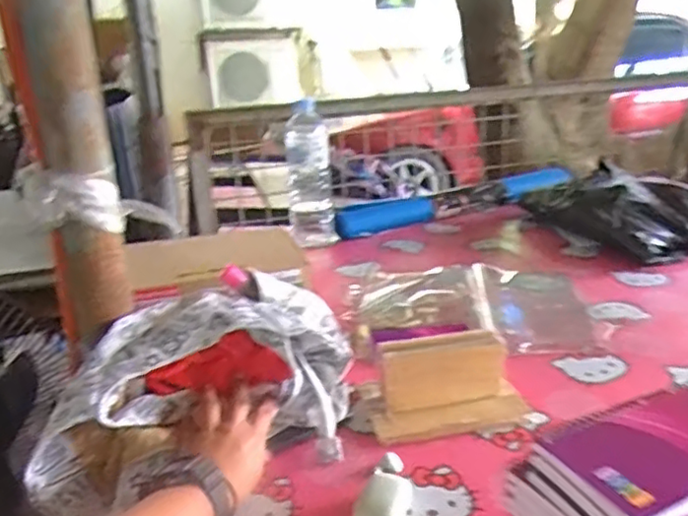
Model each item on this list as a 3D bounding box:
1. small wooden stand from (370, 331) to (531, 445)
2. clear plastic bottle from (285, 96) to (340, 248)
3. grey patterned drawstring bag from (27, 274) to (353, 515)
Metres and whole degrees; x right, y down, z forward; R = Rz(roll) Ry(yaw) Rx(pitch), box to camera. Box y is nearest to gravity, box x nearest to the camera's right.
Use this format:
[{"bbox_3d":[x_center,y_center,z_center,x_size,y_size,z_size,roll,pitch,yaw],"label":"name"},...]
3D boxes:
[{"bbox_3d":[0.108,0.128,0.648,0.152,0.084,0.059,-9,20,-14],"label":"small wooden stand"},{"bbox_3d":[-0.065,-0.149,1.196,0.080,0.259,0.070,-5,20,-6],"label":"clear plastic bottle"},{"bbox_3d":[-0.136,0.124,0.641,0.279,0.127,0.235,-6,20,-6],"label":"grey patterned drawstring bag"}]

